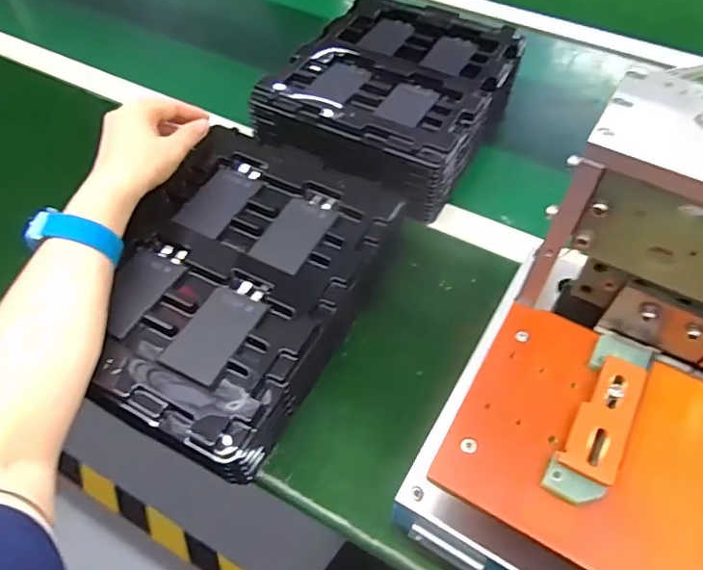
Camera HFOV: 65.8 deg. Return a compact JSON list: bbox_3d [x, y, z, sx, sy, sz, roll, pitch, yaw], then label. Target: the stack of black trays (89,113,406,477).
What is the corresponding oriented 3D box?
[{"bbox_3d":[-0.106,-0.003,0.469,0.212,0.072,0.277,24,55,16],"label":"stack of black trays"}]

